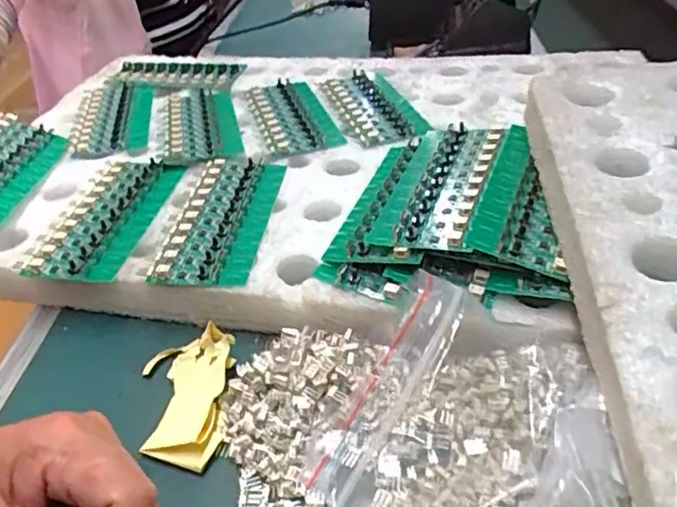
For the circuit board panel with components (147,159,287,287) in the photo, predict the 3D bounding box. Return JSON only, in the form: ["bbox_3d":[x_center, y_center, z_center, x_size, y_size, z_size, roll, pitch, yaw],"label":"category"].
[{"bbox_3d":[-0.077,-0.028,0.406,0.059,0.008,0.140,1,39,9],"label":"circuit board panel with components"}]

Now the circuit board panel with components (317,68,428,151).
[{"bbox_3d":[0.031,-0.131,0.521,0.062,0.009,0.157,-14,39,-10],"label":"circuit board panel with components"}]

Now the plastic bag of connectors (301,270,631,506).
[{"bbox_3d":[0.070,0.081,0.268,0.145,0.043,0.135,16,44,24],"label":"plastic bag of connectors"}]

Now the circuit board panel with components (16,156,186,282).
[{"bbox_3d":[-0.160,-0.028,0.414,0.062,0.006,0.132,1,39,10],"label":"circuit board panel with components"}]

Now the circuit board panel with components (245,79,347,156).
[{"bbox_3d":[-0.043,-0.124,0.519,0.061,0.007,0.135,-14,39,-10],"label":"circuit board panel with components"}]

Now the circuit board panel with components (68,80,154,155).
[{"bbox_3d":[-0.208,-0.128,0.547,0.064,0.010,0.140,-11,39,-6],"label":"circuit board panel with components"}]

